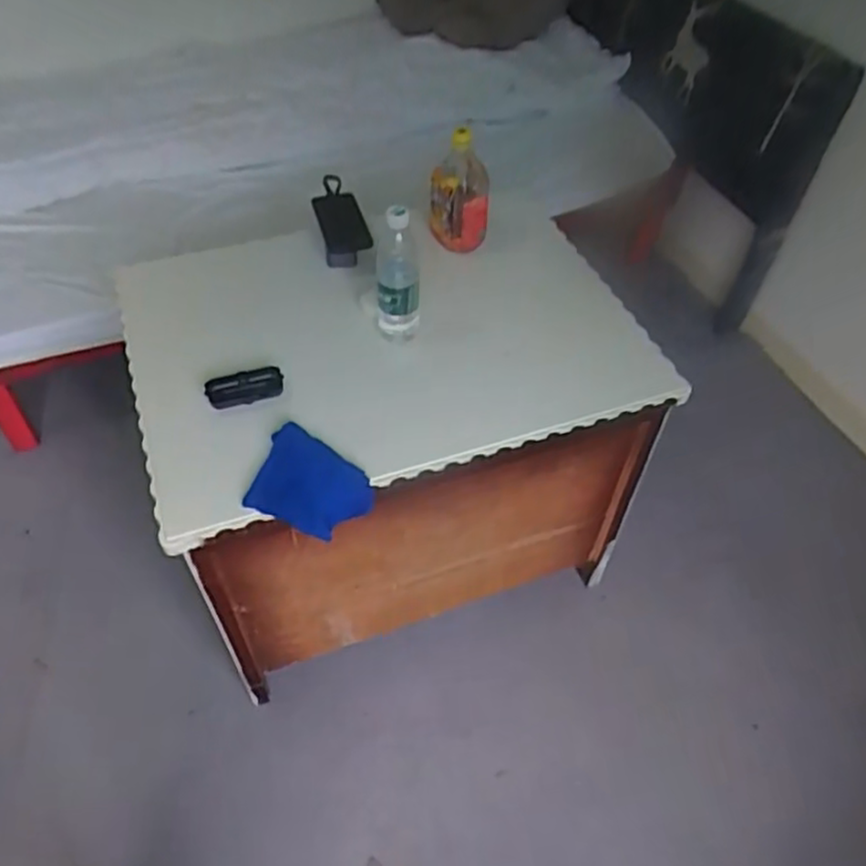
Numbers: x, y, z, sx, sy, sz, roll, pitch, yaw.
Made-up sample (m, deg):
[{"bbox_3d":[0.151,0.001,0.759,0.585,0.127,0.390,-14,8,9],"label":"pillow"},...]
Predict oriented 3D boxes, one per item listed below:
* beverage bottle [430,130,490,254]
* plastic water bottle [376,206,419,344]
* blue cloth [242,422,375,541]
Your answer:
[{"bbox_3d":[0.045,-0.387,1.169,0.094,0.181,0.072,10,51,6],"label":"beverage bottle"},{"bbox_3d":[-0.054,-0.234,1.090,0.073,0.230,0.065,-5,51,-6],"label":"plastic water bottle"},{"bbox_3d":[-0.161,0.072,1.000,0.154,0.022,0.126,22,70,3],"label":"blue cloth"}]

